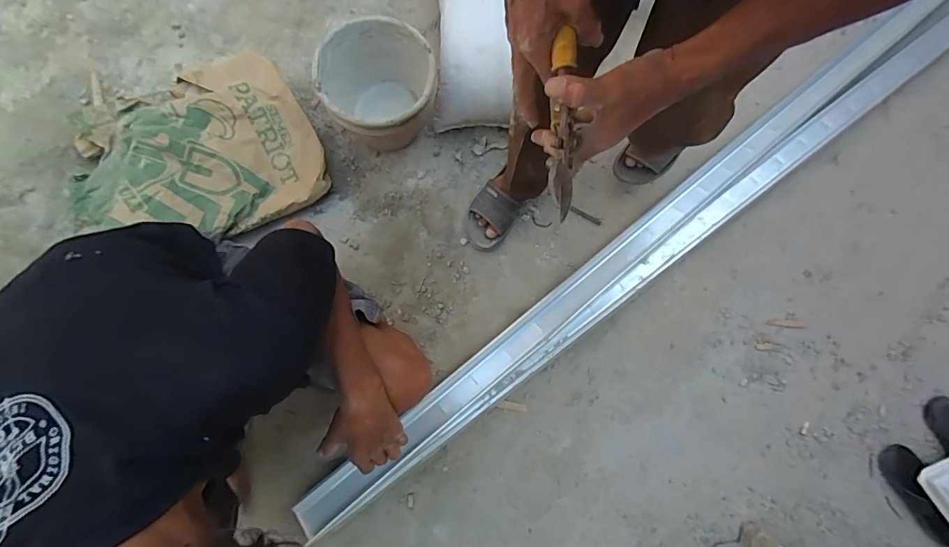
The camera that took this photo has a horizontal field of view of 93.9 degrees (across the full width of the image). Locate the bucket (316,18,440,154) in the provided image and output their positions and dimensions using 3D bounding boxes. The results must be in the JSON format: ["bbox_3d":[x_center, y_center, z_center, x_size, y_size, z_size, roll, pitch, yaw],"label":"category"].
[{"bbox_3d":[-0.215,-0.410,1.026,0.242,0.203,0.257,-13,78,-6],"label":"bucket"}]

